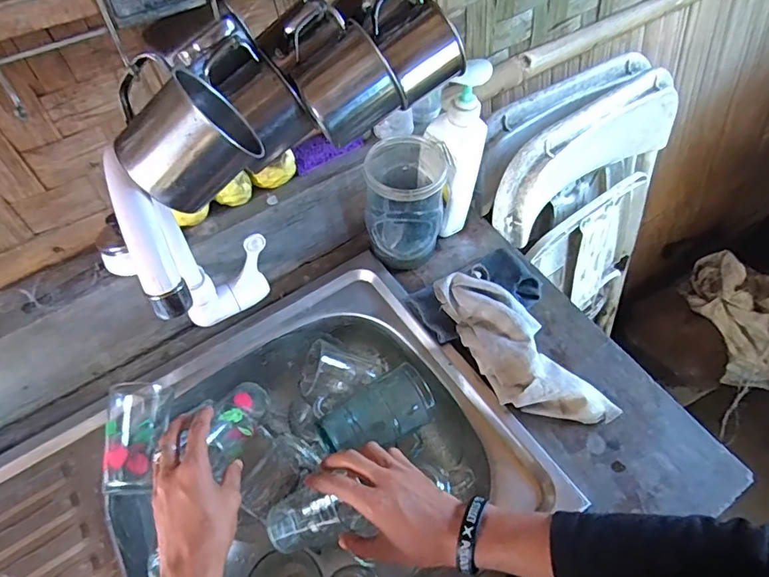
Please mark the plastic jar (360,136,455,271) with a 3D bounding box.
[{"bbox_3d":[0.028,-0.110,0.651,0.094,0.150,0.114,7,56,6],"label":"plastic jar"}]

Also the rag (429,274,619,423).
[{"bbox_3d":[0.156,0.069,0.583,0.100,0.048,0.228,-27,59,-16],"label":"rag"}]

